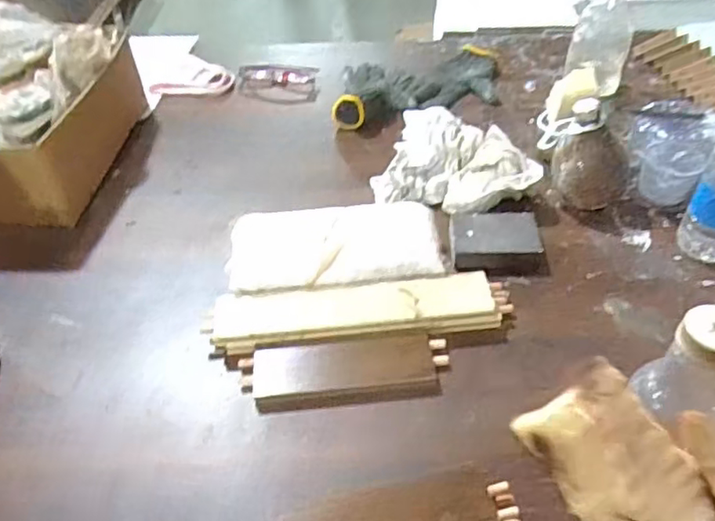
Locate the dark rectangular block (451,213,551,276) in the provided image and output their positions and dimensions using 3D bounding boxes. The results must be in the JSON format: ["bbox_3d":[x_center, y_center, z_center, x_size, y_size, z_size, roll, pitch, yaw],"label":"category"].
[{"bbox_3d":[0.163,-0.021,0.711,0.105,0.029,0.081,3,46,6],"label":"dark rectangular block"}]

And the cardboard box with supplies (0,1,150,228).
[{"bbox_3d":[-0.450,-0.183,0.802,0.245,0.157,0.293,2,46,6],"label":"cardboard box with supplies"}]

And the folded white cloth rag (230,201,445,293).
[{"bbox_3d":[-0.025,-0.010,0.691,0.233,0.062,0.102,-6,45,-4],"label":"folded white cloth rag"}]

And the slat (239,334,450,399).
[{"bbox_3d":[-0.012,0.105,0.609,0.201,0.023,0.052,-7,46,-3],"label":"slat"}]

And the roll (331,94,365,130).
[{"bbox_3d":[-0.012,-0.220,0.910,0.052,0.053,0.015,42,30,5],"label":"roll"}]

